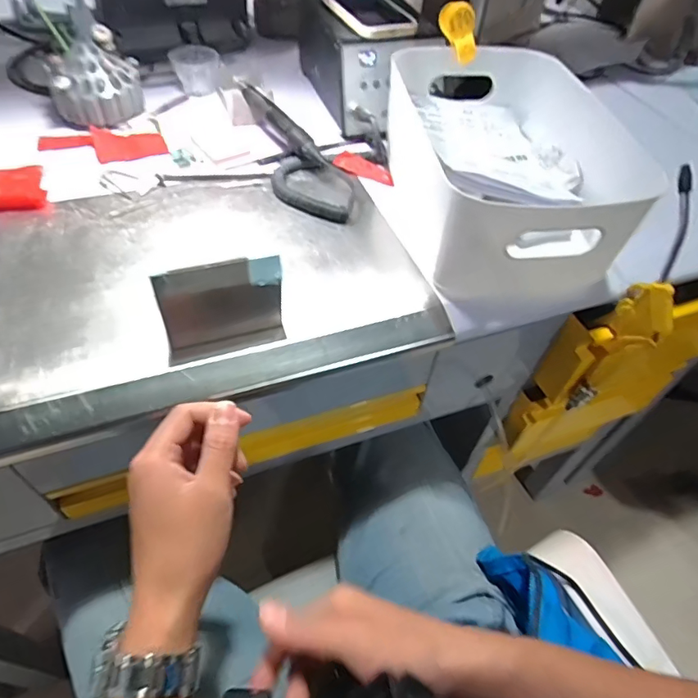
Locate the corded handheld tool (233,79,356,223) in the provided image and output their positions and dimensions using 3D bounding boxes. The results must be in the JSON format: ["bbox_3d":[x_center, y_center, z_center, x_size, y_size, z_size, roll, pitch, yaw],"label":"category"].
[{"bbox_3d":[-0.068,-0.249,0.606,0.083,0.039,0.276,-14,54,-15],"label":"corded handheld tool"}]

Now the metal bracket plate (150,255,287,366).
[{"bbox_3d":[-0.100,-0.029,0.407,0.095,0.083,0.027,-15,54,-16],"label":"metal bracket plate"}]

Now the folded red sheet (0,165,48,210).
[{"bbox_3d":[-0.372,-0.172,0.539,0.082,0.019,0.059,-9,52,-11],"label":"folded red sheet"}]

